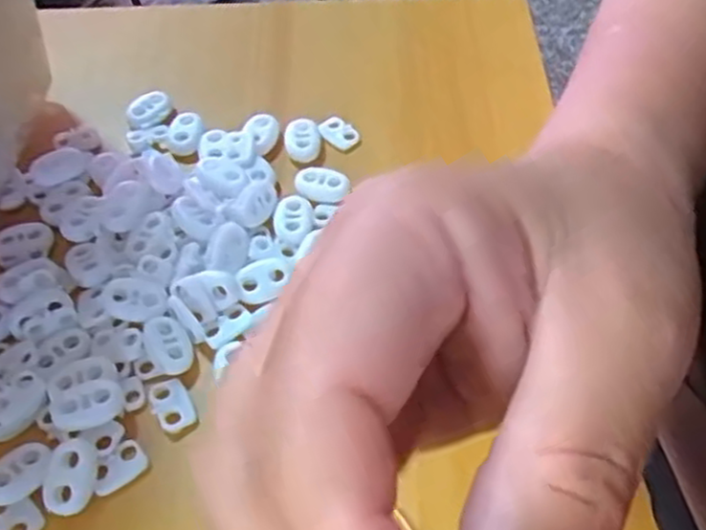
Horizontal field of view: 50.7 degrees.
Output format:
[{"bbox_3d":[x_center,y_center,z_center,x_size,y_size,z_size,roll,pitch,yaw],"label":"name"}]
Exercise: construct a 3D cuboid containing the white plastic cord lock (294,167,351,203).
[{"bbox_3d":[-0.013,-0.031,0.300,0.022,0.007,0.014,2,53,3],"label":"white plastic cord lock"}]

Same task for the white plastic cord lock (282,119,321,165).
[{"bbox_3d":[-0.022,-0.053,0.314,0.015,0.005,0.021,-4,53,-2],"label":"white plastic cord lock"}]

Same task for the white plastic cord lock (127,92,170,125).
[{"bbox_3d":[-0.090,-0.070,0.331,0.011,0.009,0.020,34,61,24],"label":"white plastic cord lock"}]

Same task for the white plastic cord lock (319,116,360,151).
[{"bbox_3d":[-0.006,-0.057,0.321,0.011,0.005,0.017,-33,59,-21],"label":"white plastic cord lock"}]

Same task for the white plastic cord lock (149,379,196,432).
[{"bbox_3d":[-0.060,0.046,0.246,0.012,0.004,0.019,-25,56,-16],"label":"white plastic cord lock"}]

